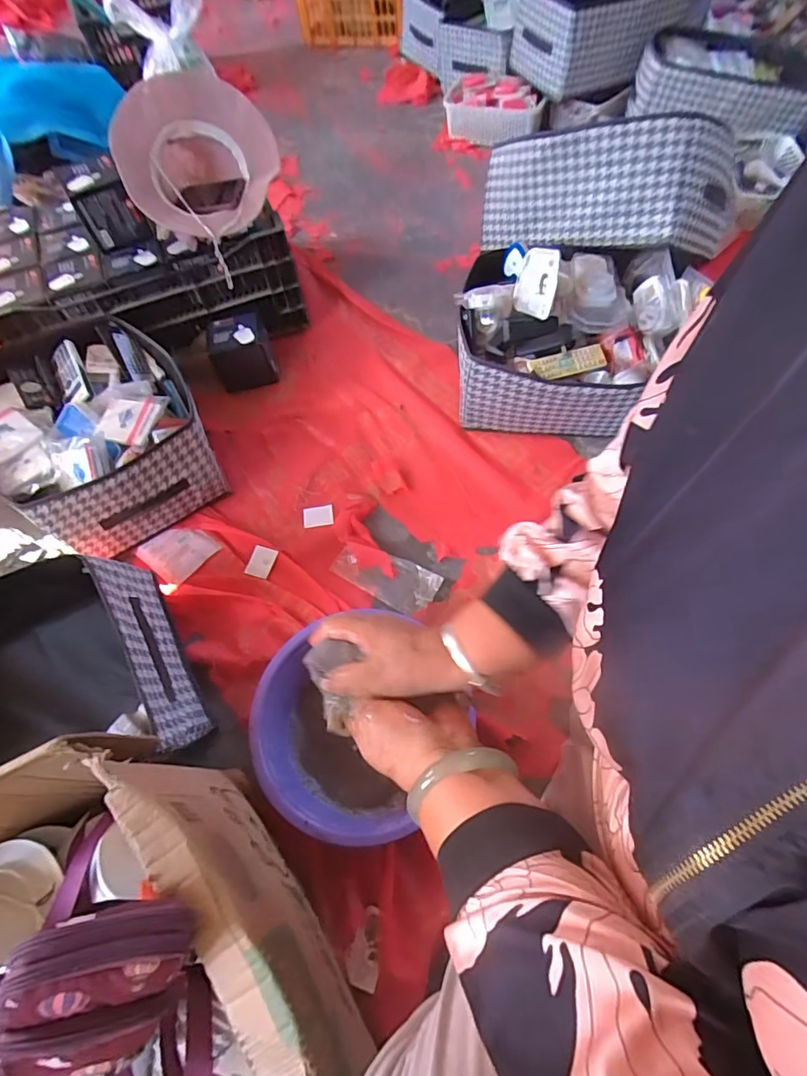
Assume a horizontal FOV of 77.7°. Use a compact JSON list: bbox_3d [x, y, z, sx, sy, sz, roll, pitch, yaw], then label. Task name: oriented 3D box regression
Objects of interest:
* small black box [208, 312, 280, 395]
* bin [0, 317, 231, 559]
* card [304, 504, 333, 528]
[{"bbox_3d":[-0.353,-0.407,1.100,0.126,0.106,0.113,-14,61,-4],"label":"small black box"},{"bbox_3d":[-0.586,-0.215,0.942,0.358,0.158,0.476,-37,64,-15],"label":"bin"},{"bbox_3d":[-0.161,-0.042,0.946,0.056,0.004,0.046,-9,60,-1],"label":"card"}]

